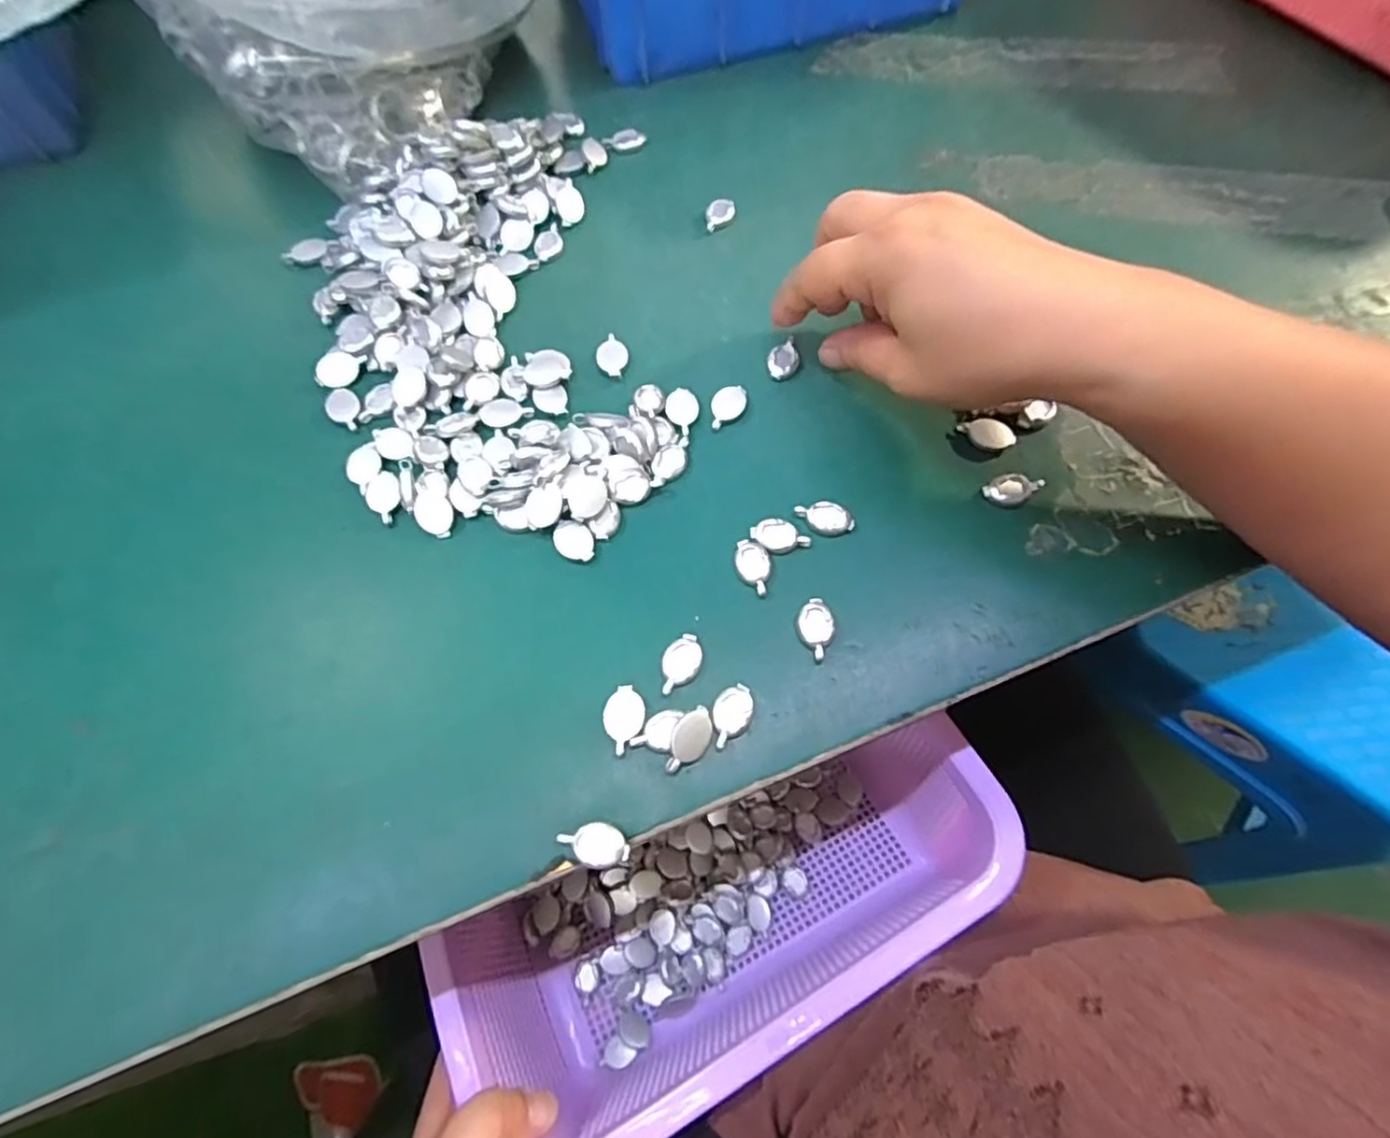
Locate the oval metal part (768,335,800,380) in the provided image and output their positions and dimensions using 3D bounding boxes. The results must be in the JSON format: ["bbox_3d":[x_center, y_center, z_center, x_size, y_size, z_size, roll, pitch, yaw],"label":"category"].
[{"bbox_3d":[0.040,-0.096,0.303,0.013,0.004,0.023,10,68,5],"label":"oval metal part"}]

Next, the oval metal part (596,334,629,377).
[{"bbox_3d":[-0.038,-0.097,0.305,0.014,0.004,0.023,-9,68,-3],"label":"oval metal part"}]

